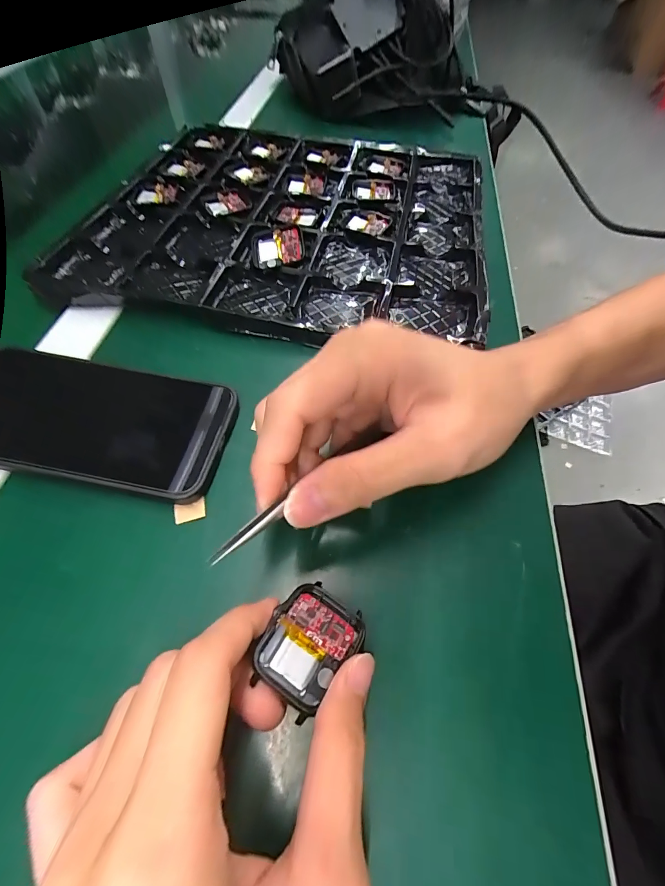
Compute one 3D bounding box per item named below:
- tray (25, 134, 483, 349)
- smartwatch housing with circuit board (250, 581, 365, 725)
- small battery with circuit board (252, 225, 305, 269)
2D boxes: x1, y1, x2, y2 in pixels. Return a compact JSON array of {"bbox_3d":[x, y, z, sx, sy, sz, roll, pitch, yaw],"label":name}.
[{"bbox_3d":[-0.039,-0.209,0.349,0.340,0.019,0.305,8,57,4],"label":"tray"},{"bbox_3d":[-0.011,0.087,0.166,0.035,0.011,0.045,37,52,12],"label":"smartwatch housing with circuit board"},{"bbox_3d":[-0.045,-0.157,0.308,0.043,0.009,0.036,-6,82,8],"label":"small battery with circuit board"}]

